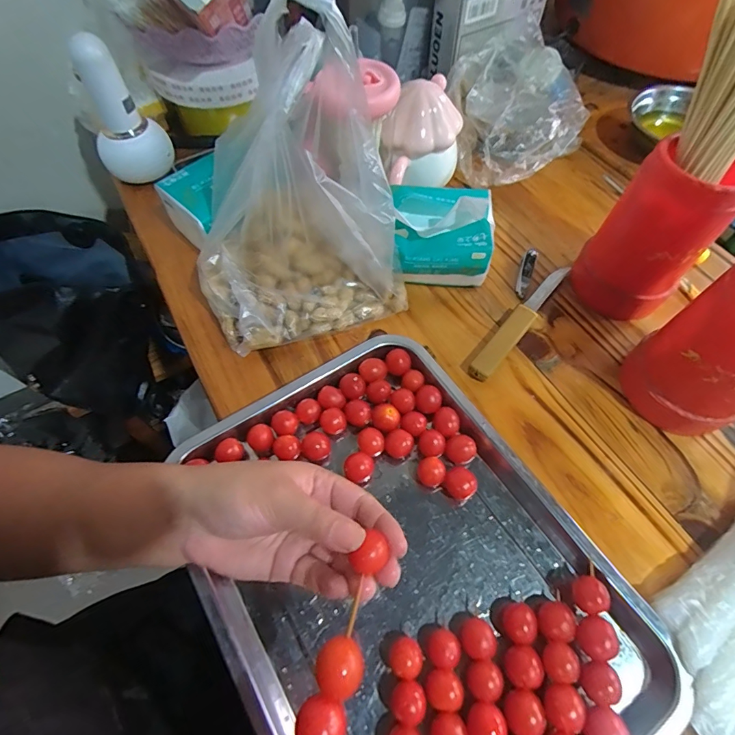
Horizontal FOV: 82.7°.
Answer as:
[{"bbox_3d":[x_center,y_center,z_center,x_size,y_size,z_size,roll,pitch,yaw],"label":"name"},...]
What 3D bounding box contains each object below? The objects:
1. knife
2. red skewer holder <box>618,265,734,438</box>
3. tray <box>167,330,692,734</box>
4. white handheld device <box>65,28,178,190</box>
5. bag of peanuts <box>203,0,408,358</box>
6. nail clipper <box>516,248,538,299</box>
[{"bbox_3d":[0.160,-0.050,0.430,0.022,0.016,0.174,36,67,19],"label":"knife"},{"bbox_3d":[0.282,-0.012,0.329,0.076,0.148,0.086,-28,64,-14],"label":"red skewer holder"},{"bbox_3d":[0.023,0.149,0.312,0.259,0.027,0.336,-29,64,-15],"label":"tray"},{"bbox_3d":[-0.296,-0.303,0.492,0.080,0.147,0.065,-28,64,-14],"label":"white handheld device"},{"bbox_3d":[-0.073,-0.143,0.356,0.183,0.213,0.141,-20,62,-11],"label":"bag of peanuts"},{"bbox_3d":[0.176,-0.105,0.464,0.013,0.005,0.063,17,75,10],"label":"nail clipper"}]

